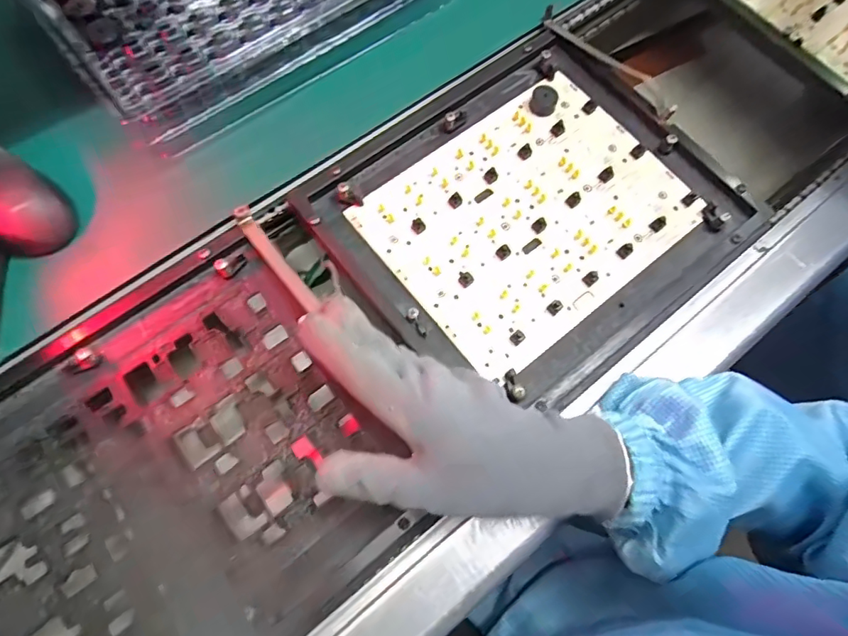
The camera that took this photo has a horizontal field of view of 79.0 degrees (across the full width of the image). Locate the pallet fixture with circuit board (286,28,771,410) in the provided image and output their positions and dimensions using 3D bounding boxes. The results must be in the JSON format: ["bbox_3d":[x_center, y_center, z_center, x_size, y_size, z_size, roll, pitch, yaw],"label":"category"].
[{"bbox_3d":[0.077,-0.078,0.375,0.259,0.020,0.227,-38,76,-15],"label":"pallet fixture with circuit board"}]

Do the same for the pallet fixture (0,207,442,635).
[{"bbox_3d":[-0.150,0.099,0.314,0.255,0.030,0.235,-36,74,-12],"label":"pallet fixture"}]

